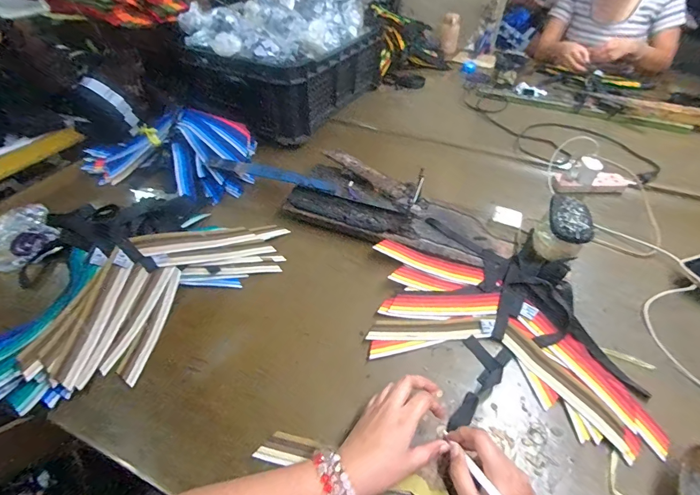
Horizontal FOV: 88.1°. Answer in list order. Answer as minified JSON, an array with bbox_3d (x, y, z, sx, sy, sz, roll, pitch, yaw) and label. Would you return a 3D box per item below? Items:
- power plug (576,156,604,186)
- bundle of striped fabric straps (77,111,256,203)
[{"bbox_3d":[0.510,-0.160,0.778,0.041,0.059,0.026,25,49,22],"label":"power plug"},{"bbox_3d":[-0.400,-0.190,0.758,0.373,0.111,0.178,0,45,-1],"label":"bundle of striped fabric straps"}]

